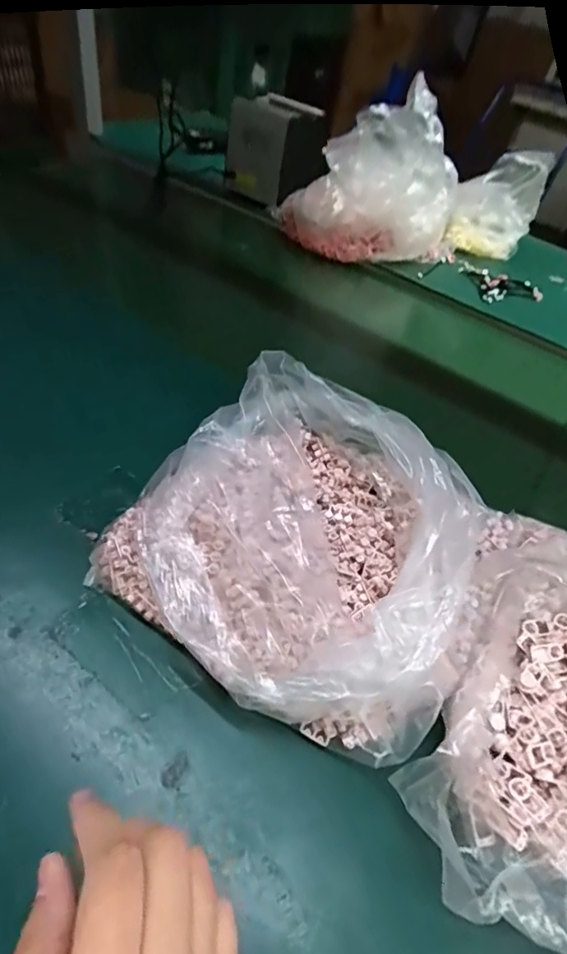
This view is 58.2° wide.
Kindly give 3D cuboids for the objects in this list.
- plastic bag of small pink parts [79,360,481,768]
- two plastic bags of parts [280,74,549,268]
[{"bbox_3d":[0.022,0.038,0.374,0.250,0.099,0.233,32,49,19],"label":"plastic bag of small pink parts"},{"bbox_3d":[0.220,-0.508,0.855,0.372,0.233,0.262,-24,53,-27],"label":"two plastic bags of parts"}]

